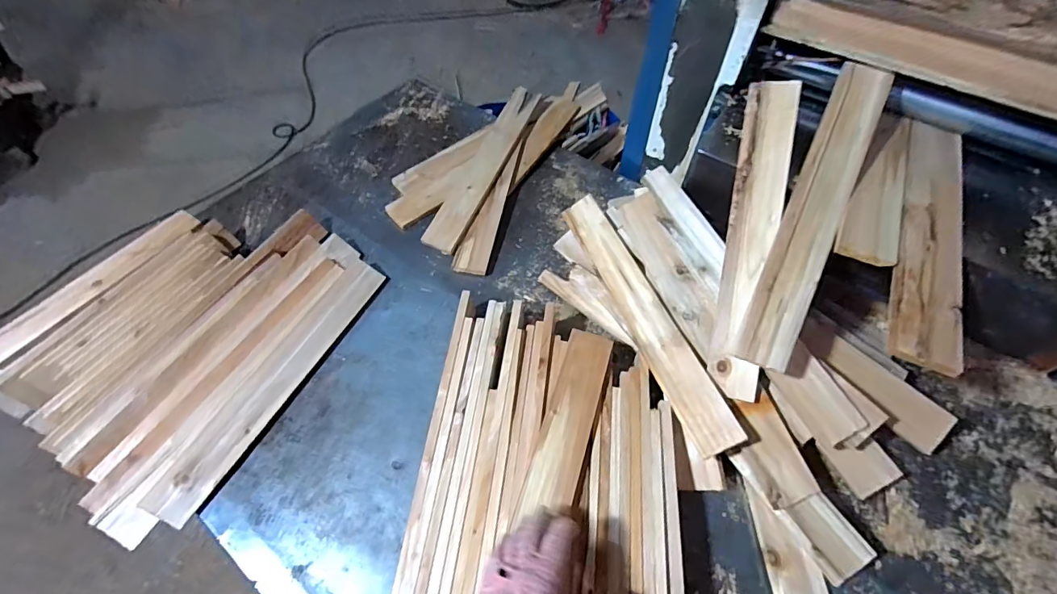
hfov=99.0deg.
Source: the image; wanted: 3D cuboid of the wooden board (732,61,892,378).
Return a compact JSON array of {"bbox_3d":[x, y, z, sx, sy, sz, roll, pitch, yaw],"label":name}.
[{"bbox_3d":[0.401,-0.124,0.628,0.067,0.010,0.468,21,81,24],"label":"wooden board"}]

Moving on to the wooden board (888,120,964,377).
[{"bbox_3d":[0.536,-0.095,0.599,0.071,0.024,0.448,24,60,15],"label":"wooden board"}]

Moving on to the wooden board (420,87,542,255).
[{"bbox_3d":[-0.088,-0.303,1.008,0.071,0.018,0.504,25,64,-2],"label":"wooden board"}]

